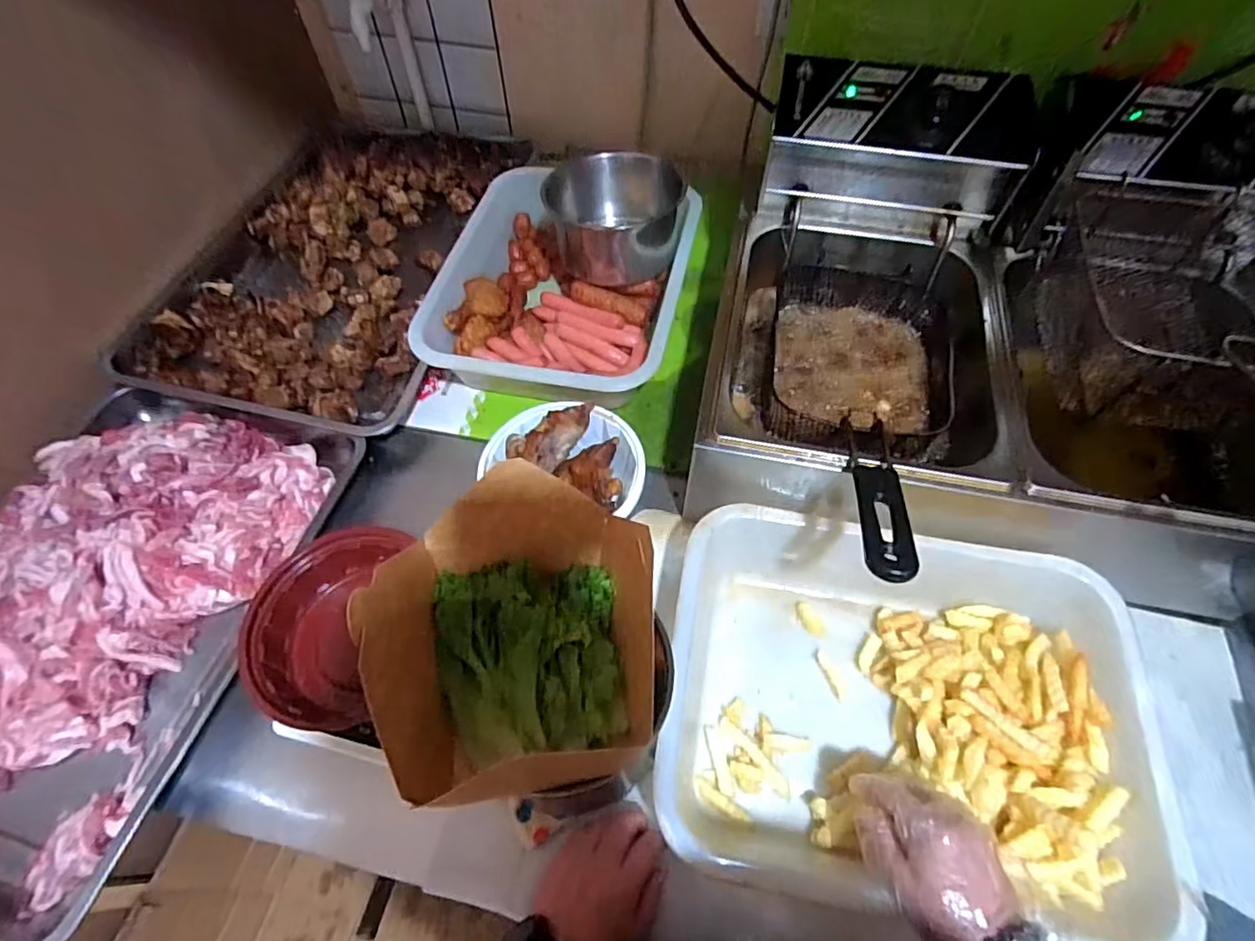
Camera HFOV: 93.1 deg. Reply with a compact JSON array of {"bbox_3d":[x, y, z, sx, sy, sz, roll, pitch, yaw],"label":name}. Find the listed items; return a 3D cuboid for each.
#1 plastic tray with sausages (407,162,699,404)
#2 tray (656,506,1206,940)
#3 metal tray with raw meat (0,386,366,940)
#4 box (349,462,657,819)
[{"bbox_3d":[-0.079,-0.240,0.774,0.298,0.081,0.358,11,59,7],"label":"plastic tray with sausages"},{"bbox_3d":[0.226,0.193,0.514,0.372,0.099,0.288,9,59,6],"label":"tray"},{"bbox_3d":[-0.525,0.131,0.580,0.344,0.071,0.499,11,59,7],"label":"metal tray with raw meat"},{"bbox_3d":[-0.079,0.099,0.405,0.150,0.111,0.177,-11,59,-6],"label":"box"}]

